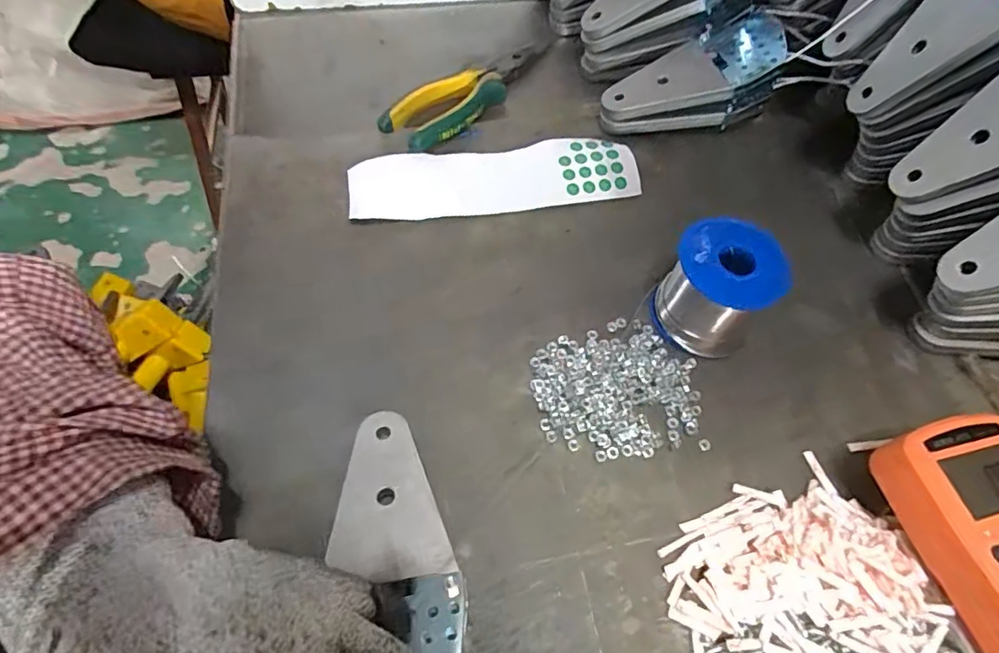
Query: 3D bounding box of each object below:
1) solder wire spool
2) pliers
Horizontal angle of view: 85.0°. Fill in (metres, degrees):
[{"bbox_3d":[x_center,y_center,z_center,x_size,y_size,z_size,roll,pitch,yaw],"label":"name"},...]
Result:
[{"bbox_3d":[0.136,-0.023,0.344,0.063,0.063,0.058,32,64,15],"label":"solder wire spool"},{"bbox_3d":[-0.021,-0.211,0.469,0.051,0.024,0.190,32,64,15],"label":"pliers"}]

